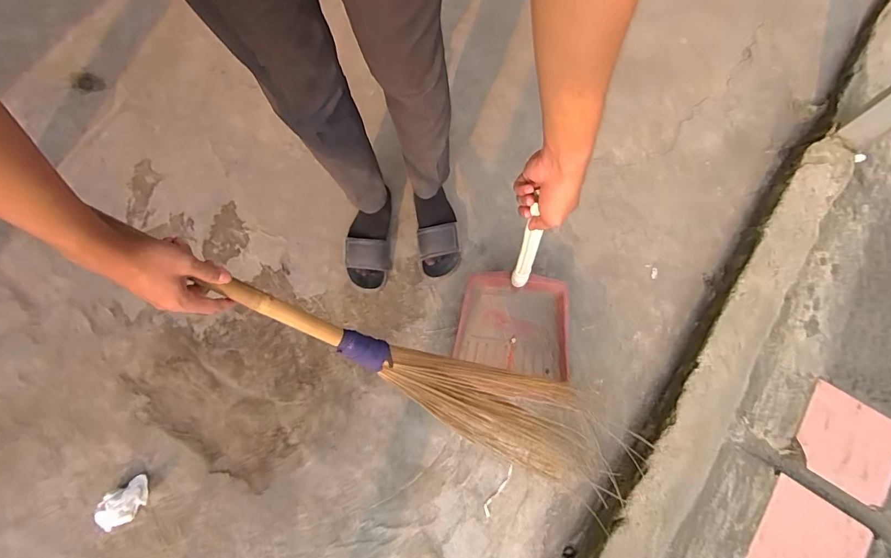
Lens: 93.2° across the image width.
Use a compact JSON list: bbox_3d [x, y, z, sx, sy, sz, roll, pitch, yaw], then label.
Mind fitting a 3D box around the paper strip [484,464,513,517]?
[{"bbox_3d":[0.114,0.459,0.919,0.021,0.008,0.116,29,77,9],"label":"paper strip"}]

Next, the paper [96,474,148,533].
[{"bbox_3d":[-0.686,0.478,0.896,0.103,0.045,0.071,-36,77,-9],"label":"paper"}]

